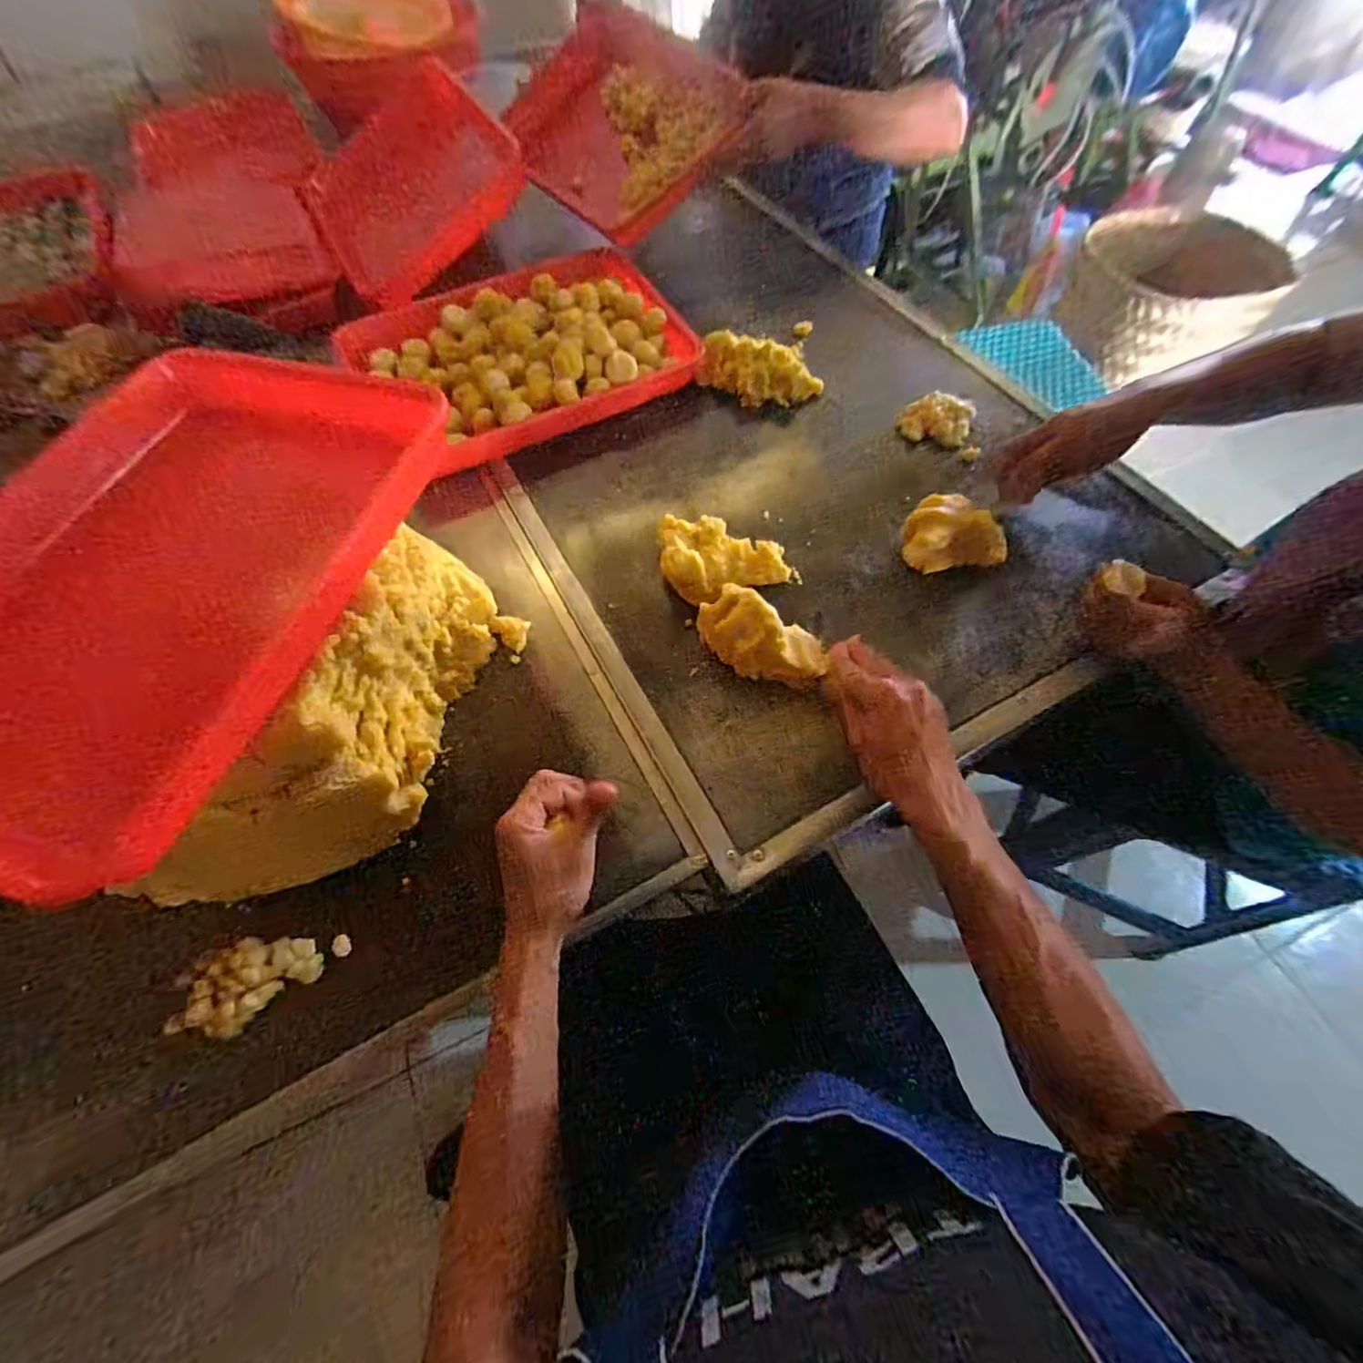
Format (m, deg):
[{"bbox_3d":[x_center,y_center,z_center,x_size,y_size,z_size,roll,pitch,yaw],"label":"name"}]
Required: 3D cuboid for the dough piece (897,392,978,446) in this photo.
[{"bbox_3d":[0.299,-0.310,0.670,0.084,0.023,0.059,15,64,10],"label":"dough piece"}]

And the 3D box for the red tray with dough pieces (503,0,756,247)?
[{"bbox_3d":[-0.086,-0.804,0.815,0.319,0.047,0.261,42,100,12],"label":"red tray with dough pieces"}]

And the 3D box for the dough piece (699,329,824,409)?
[{"bbox_3d":[0.097,-0.385,0.705,0.150,0.051,0.066,22,66,13],"label":"dough piece"}]

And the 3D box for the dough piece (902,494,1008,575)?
[{"bbox_3d":[0.274,-0.150,0.572,0.101,0.042,0.063,-4,63,2],"label":"dough piece"}]

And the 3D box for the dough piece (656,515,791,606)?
[{"bbox_3d":[0.040,-0.130,0.576,0.124,0.047,0.089,-19,64,-5],"label":"dough piece"}]

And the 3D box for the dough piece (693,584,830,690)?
[{"bbox_3d":[0.071,-0.041,0.513,0.118,0.041,0.064,17,64,7],"label":"dough piece"}]

